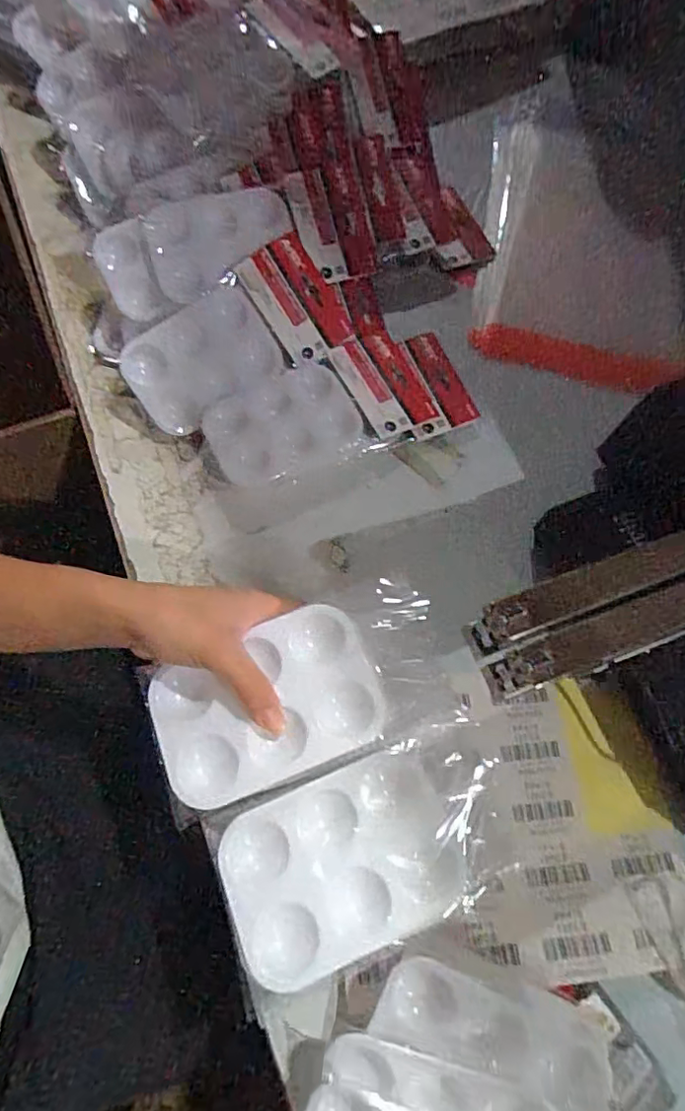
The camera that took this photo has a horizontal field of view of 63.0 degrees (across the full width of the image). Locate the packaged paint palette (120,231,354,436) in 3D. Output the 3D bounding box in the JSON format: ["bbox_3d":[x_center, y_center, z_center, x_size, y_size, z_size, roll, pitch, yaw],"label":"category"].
[{"bbox_3d":[-0.092,-0.183,0.481,0.189,0.017,0.094,-37,100,-6],"label":"packaged paint palette"}]

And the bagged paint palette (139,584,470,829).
[{"bbox_3d":[-0.023,0.080,0.327,0.170,0.014,0.090,-17,71,-9],"label":"bagged paint palette"}]

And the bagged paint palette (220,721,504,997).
[{"bbox_3d":[0.019,0.164,0.316,0.161,0.033,0.087,-18,72,-9],"label":"bagged paint palette"}]

